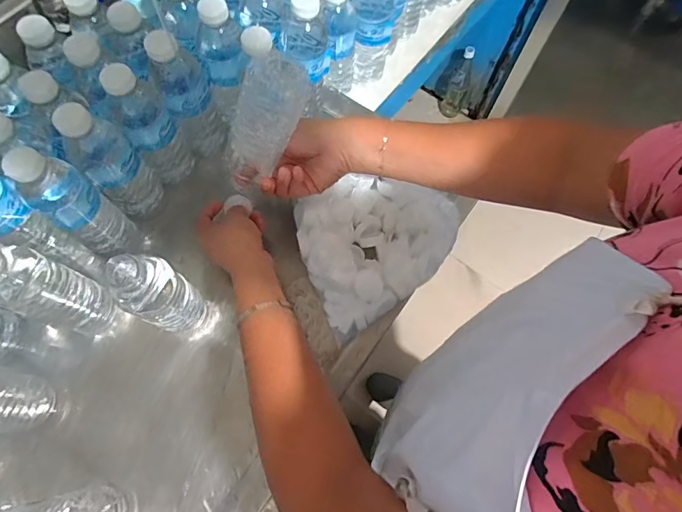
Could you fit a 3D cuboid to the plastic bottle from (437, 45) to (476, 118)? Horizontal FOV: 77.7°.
[{"bbox_3d":[0.436,-0.646,1.560,0.089,0.298,0.072,23,70,7],"label":"plastic bottle"}]

